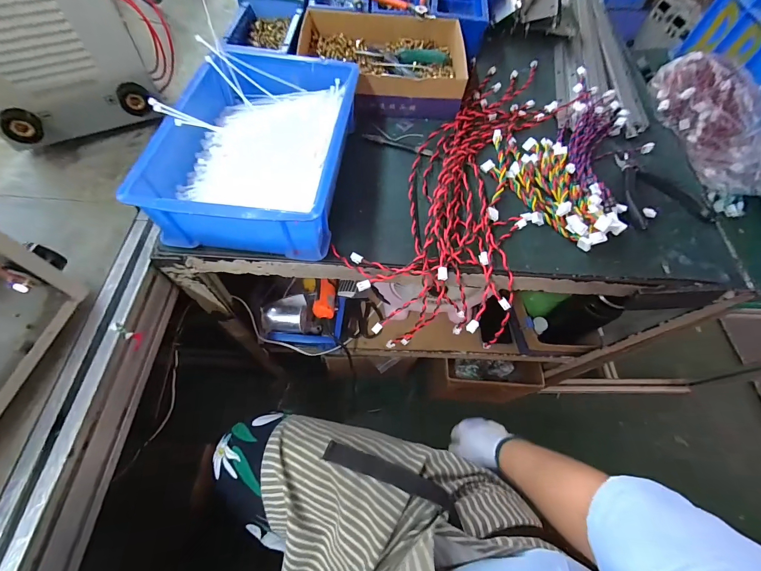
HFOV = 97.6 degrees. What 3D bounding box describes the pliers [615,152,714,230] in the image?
[{"bbox_3d":[0.393,-0.144,0.492,0.113,0.019,0.144,-9,62,-7],"label":"pliers"}]

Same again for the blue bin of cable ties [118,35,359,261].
[{"bbox_3d":[-0.149,-0.177,0.435,0.197,0.095,0.284,6,61,1],"label":"blue bin of cable ties"}]

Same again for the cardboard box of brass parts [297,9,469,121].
[{"bbox_3d":[0.010,-0.368,0.555,0.270,0.064,0.195,-3,61,-3],"label":"cardboard box of brass parts"}]

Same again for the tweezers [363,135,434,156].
[{"bbox_3d":[0.026,-0.216,0.511,0.110,0.005,0.014,20,62,9],"label":"tweezers"}]

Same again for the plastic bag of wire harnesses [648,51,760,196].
[{"bbox_3d":[0.558,-0.263,0.543,0.113,0.081,0.273,-29,82,-16],"label":"plastic bag of wire harnesses"}]

